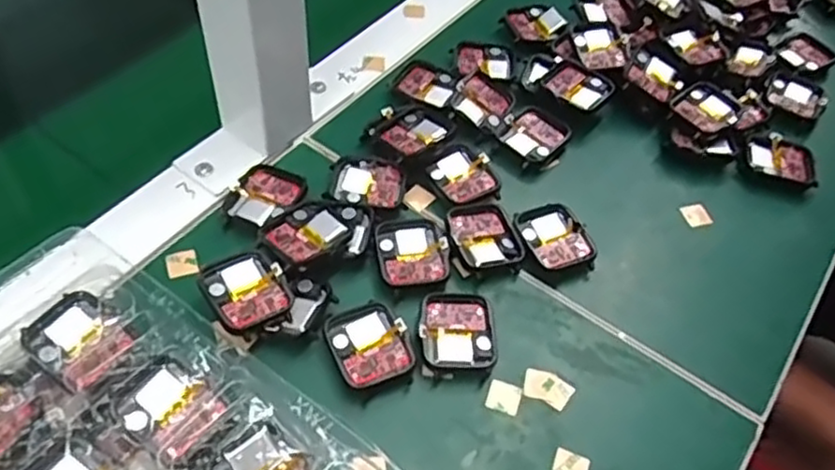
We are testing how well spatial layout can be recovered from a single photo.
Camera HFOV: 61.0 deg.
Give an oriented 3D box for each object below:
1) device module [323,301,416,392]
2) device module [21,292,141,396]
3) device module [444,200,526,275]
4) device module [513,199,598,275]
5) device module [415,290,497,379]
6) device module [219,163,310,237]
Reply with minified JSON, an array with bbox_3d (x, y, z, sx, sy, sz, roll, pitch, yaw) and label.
[{"bbox_3d":[-0.024,0.052,0.348,0.037,0.007,0.042,-25,56,-21],"label":"device module"},{"bbox_3d":[-0.147,0.046,0.311,0.041,0.008,0.037,34,57,22],"label":"device module"},{"bbox_3d":[0.036,0.000,0.393,0.038,0.009,0.045,-11,53,-12],"label":"device module"},{"bbox_3d":[0.077,0.002,0.400,0.037,0.012,0.044,-19,54,-18],"label":"device module"},{"bbox_3d":[0.019,0.049,0.357,0.037,0.012,0.043,-1,51,-4],"label":"device module"},{"bbox_3d":[-0.086,-0.021,0.397,0.037,0.007,0.045,20,53,12],"label":"device module"}]

